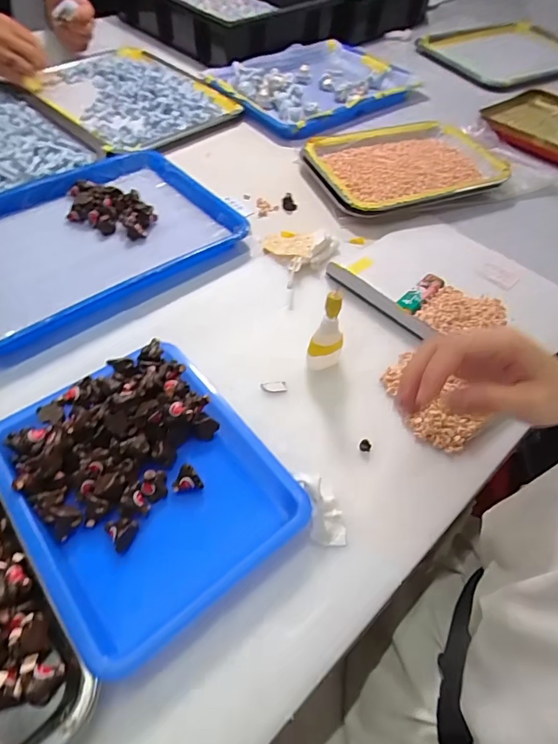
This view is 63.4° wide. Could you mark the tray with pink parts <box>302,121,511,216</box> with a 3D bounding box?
[{"bbox_3d":[0.183,-0.308,0.662,0.285,0.018,0.194,-17,56,-15],"label":"tray with pink parts"}]

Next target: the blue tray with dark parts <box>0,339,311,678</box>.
[{"bbox_3d":[-0.104,0.081,0.349,0.171,0.038,0.207,-33,61,-24],"label":"blue tray with dark parts"}]

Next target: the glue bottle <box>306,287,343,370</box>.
[{"bbox_3d":[0.045,-0.037,0.412,0.027,0.089,0.024,22,55,13],"label":"glue bottle"}]

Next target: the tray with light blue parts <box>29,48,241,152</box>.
[{"bbox_3d":[-0.267,-0.491,0.786,0.234,0.025,0.397,-35,62,-25],"label":"tray with light blue parts"}]

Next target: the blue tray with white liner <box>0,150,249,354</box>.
[{"bbox_3d":[-0.231,-0.157,0.537,0.330,0.037,0.257,-35,62,-25],"label":"blue tray with white liner"}]

